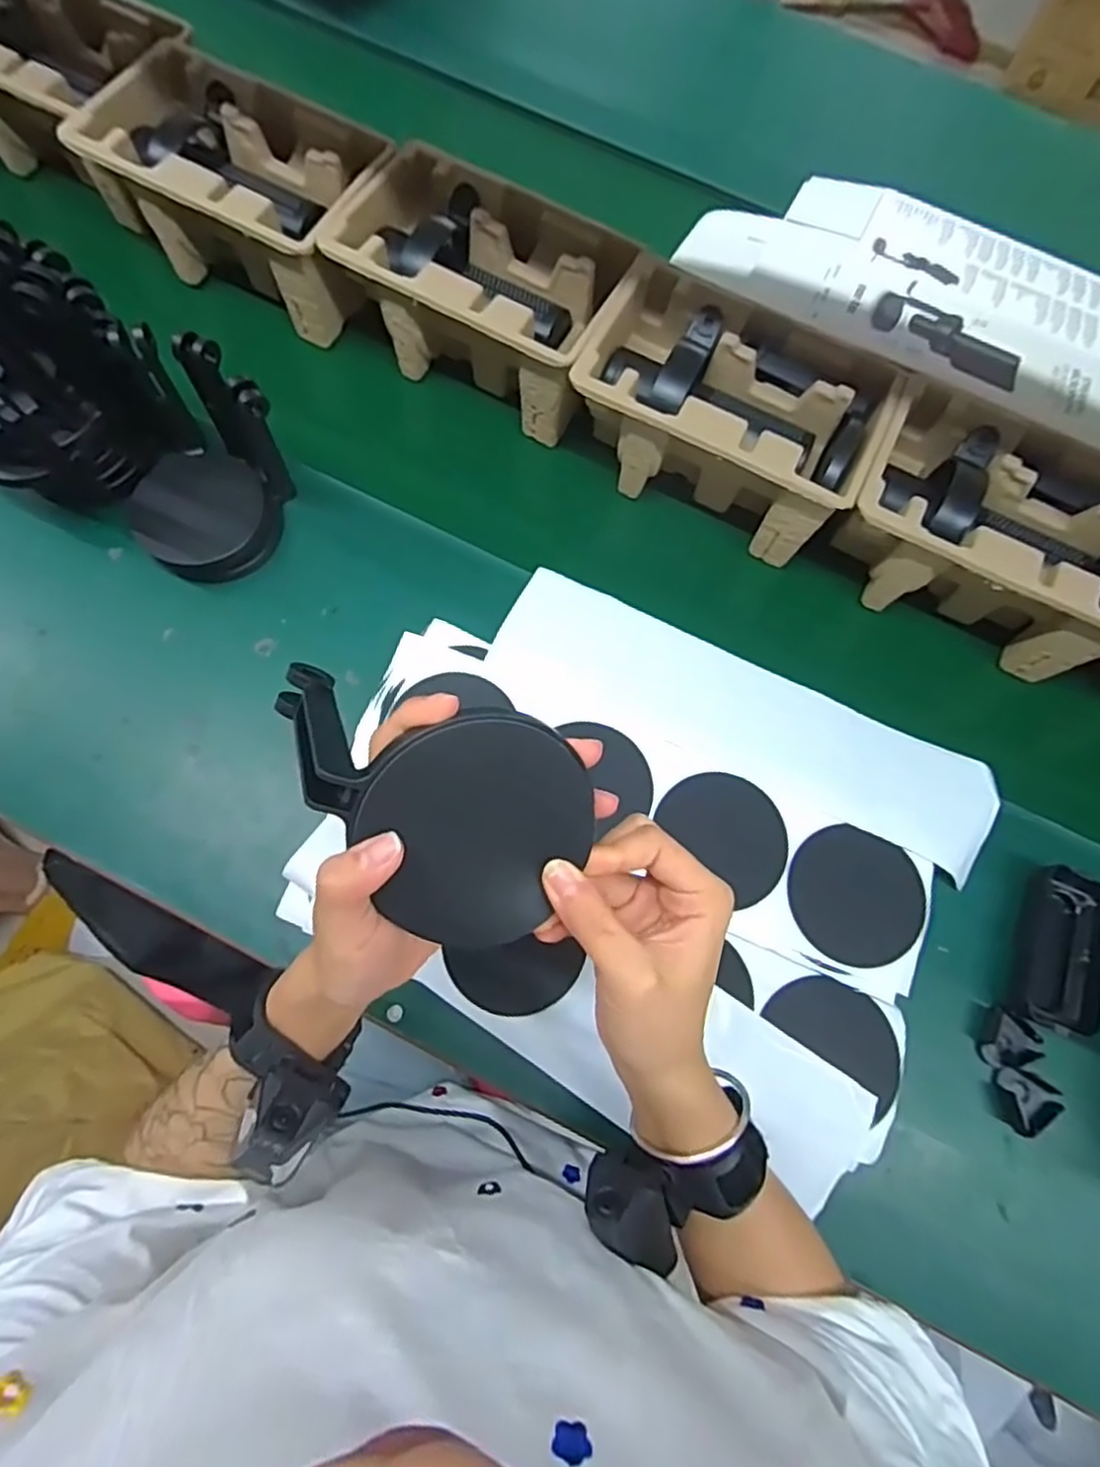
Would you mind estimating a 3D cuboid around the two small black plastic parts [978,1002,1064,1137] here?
[{"bbox_3d":[0.311,0.223,0.463,0.038,0.014,0.075,-9,75,-3],"label":"two small black plastic parts"}]

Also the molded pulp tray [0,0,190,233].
[{"bbox_3d":[-0.440,-0.581,0.639,0.223,0.116,0.149,30,73,4],"label":"molded pulp tray"}]

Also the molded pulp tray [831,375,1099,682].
[{"bbox_3d":[0.337,-0.153,0.542,0.222,0.093,0.144,24,73,3],"label":"molded pulp tray"}]

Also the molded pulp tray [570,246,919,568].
[{"bbox_3d":[0.137,-0.252,0.562,0.226,0.097,0.141,28,73,4],"label":"molded pulp tray"}]

